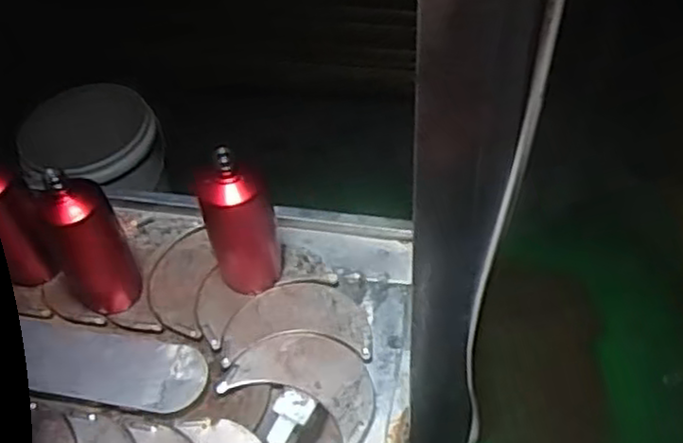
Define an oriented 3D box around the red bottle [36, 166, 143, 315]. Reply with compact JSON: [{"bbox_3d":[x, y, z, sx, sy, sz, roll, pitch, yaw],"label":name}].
[{"bbox_3d":[-0.307,0.025,0.859,0.080,0.195,0.068,-14,50,-7],"label":"red bottle"}]

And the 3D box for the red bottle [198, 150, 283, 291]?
[{"bbox_3d":[-0.129,-0.009,0.881,0.089,0.191,0.098,-12,50,-6],"label":"red bottle"}]

